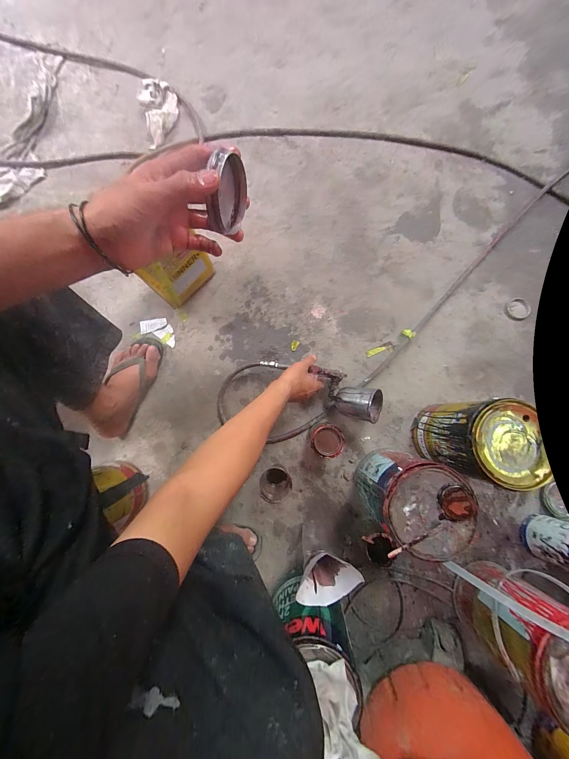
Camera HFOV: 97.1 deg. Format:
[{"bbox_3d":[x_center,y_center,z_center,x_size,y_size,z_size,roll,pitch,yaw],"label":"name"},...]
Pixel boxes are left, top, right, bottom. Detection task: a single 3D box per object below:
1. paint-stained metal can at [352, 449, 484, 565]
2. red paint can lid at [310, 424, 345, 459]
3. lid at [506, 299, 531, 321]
[{"bbox_3d":[0.253,0.247,0.535,0.155,0.208,0.164,-7,83,-1],"label":"paint-stained metal can"},{"bbox_3d":[0.095,0.135,0.555,0.069,0.010,0.070,0,83,0],"label":"red paint can lid"},{"bbox_3d":[0.650,-0.194,0.698,0.063,0.005,0.057,-28,83,-3],"label":"lid"}]

